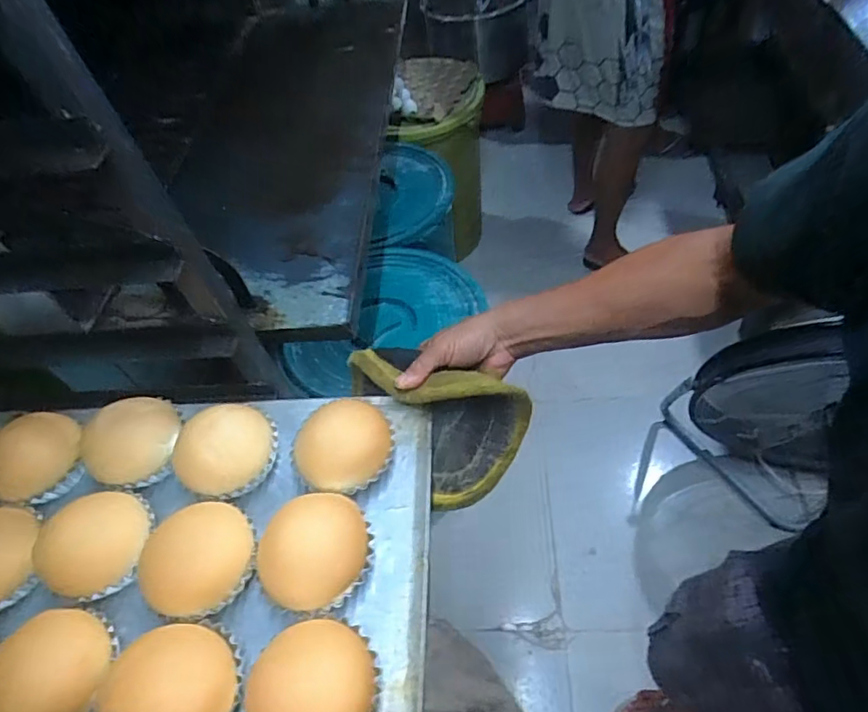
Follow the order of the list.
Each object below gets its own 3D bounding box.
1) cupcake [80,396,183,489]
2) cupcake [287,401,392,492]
[{"bbox_3d":[-0.293,0.087,0.546,0.100,0.060,0.076,-31,56,-30],"label":"cupcake"},{"bbox_3d":[-0.087,0.084,0.519,0.094,0.043,0.088,3,46,-3],"label":"cupcake"}]

